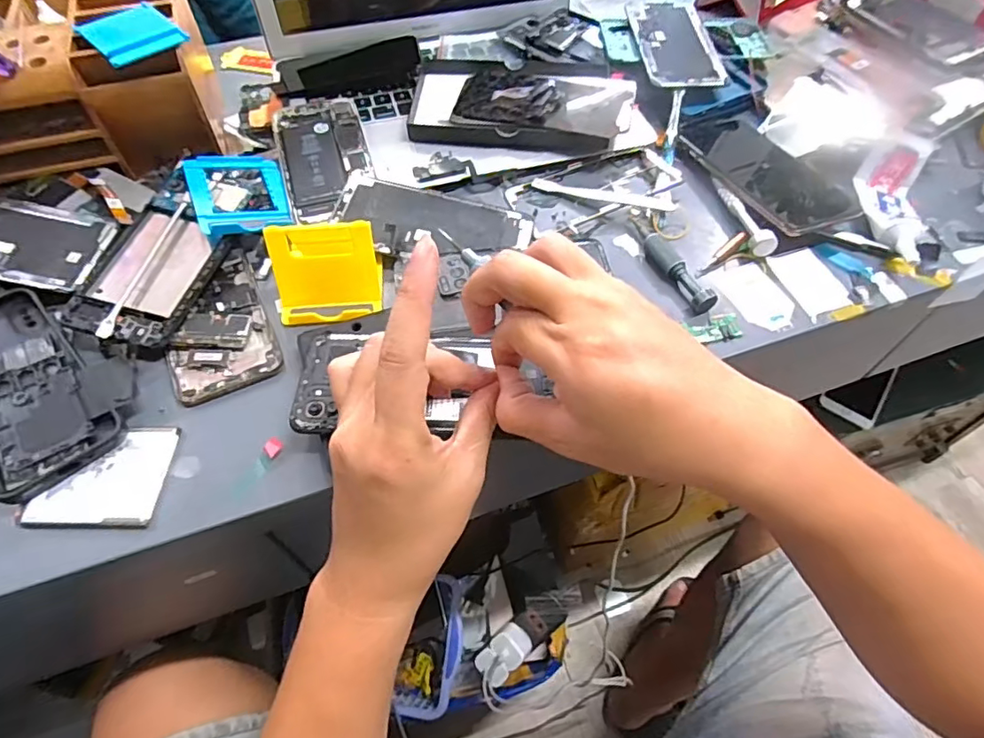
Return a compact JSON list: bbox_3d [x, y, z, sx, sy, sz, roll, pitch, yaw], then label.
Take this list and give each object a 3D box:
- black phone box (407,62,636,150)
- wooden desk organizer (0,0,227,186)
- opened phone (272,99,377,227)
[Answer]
[{"bbox_3d":[0.027,-0.250,0.510,0.194,0.024,0.117,7,57,5],"label":"black phone box"},{"bbox_3d":[-0.345,-0.234,0.449,0.211,0.102,0.137,-17,58,-11],"label":"wooden desk organizer"},{"bbox_3d":[-0.143,-0.185,0.474,0.073,0.011,0.145,-15,58,-10],"label":"opened phone"}]

